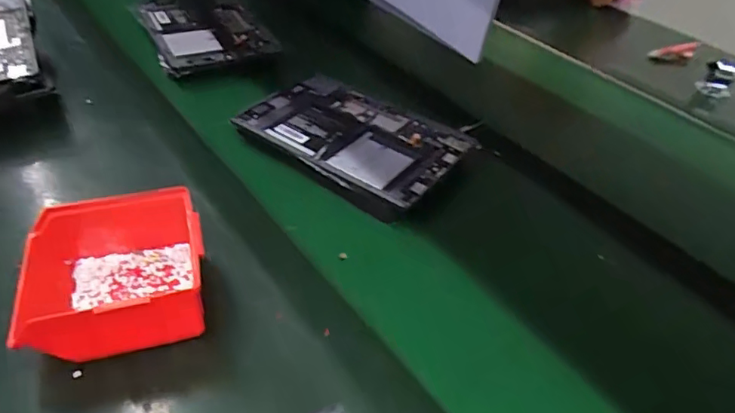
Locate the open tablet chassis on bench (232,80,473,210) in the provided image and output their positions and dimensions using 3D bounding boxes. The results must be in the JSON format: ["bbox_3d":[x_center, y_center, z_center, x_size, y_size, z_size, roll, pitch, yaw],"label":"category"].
[{"bbox_3d":[-0.016,-0.087,0.648,0.250,0.030,0.173,29,47,21],"label":"open tablet chassis on bench"}]

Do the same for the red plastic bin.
[{"bbox_3d":[-0.205,0.059,0.432,0.142,0.071,0.122,-10,46,-18],"label":"red plastic bin"}]

